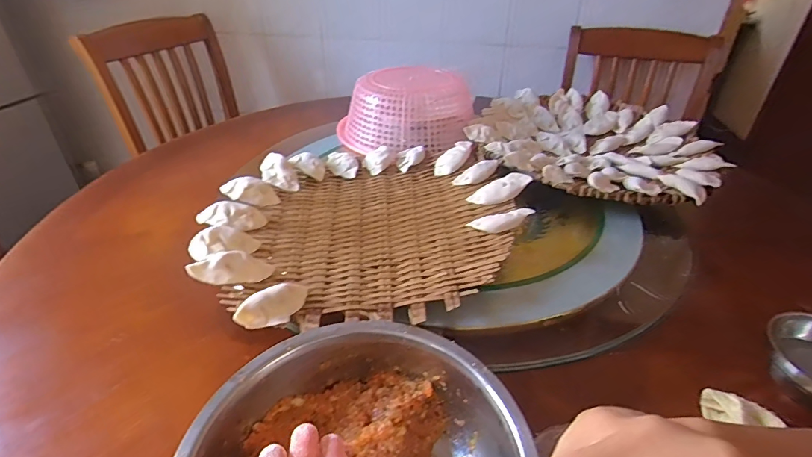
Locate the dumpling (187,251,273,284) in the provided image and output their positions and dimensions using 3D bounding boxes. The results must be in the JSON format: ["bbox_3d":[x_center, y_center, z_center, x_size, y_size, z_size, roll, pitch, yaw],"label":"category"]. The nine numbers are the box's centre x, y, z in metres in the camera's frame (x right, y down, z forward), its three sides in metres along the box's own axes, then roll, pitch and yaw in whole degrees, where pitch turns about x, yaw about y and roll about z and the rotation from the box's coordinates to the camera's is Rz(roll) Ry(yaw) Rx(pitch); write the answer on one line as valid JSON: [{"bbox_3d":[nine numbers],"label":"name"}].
[{"bbox_3d":[-0.179,0.040,0.444,0.081,0.018,0.033,3,30,-28],"label":"dumpling"}]

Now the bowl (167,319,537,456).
[{"bbox_3d":[-0.035,0.178,0.318,0.206,0.087,0.215,1,34,-1],"label":"bowl"}]

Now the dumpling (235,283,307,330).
[{"bbox_3d":[-0.124,0.076,0.412,0.074,0.024,0.036,-26,43,-34],"label":"dumpling"}]

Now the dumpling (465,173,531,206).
[{"bbox_3d":[0.126,-0.052,0.580,0.085,0.019,0.037,-20,29,19],"label":"dumpling"}]

